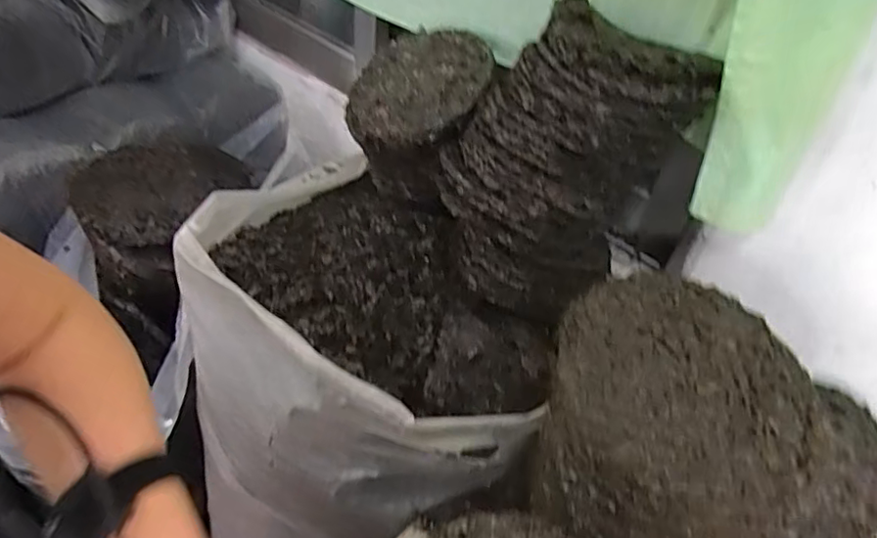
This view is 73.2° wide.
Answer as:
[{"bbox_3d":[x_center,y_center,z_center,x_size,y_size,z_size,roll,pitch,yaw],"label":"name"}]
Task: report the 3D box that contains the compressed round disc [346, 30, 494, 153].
[{"bbox_3d":[-0.022,-0.243,0.789,0.185,0.032,0.191,-9,57,15],"label":"compressed round disc"}]

